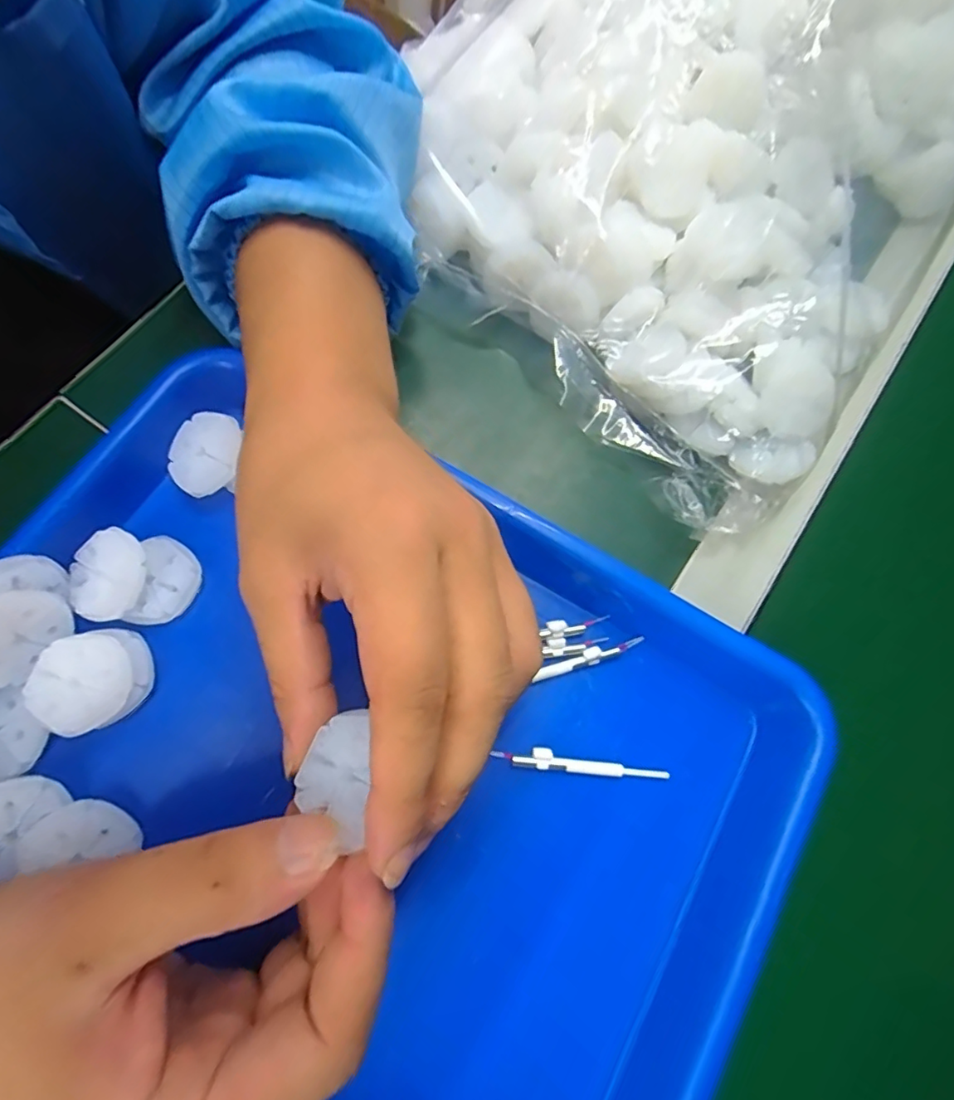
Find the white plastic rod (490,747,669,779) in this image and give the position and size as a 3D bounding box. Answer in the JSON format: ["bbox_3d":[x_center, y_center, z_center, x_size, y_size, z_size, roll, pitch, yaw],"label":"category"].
[{"bbox_3d":[0.045,0.092,0.236,0.074,0.006,0.008,9,74,-2],"label":"white plastic rod"}]

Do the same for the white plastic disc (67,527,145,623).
[{"bbox_3d":[-0.155,0.012,0.232,0.033,0.013,0.036,1,74,-4],"label":"white plastic disc"}]

